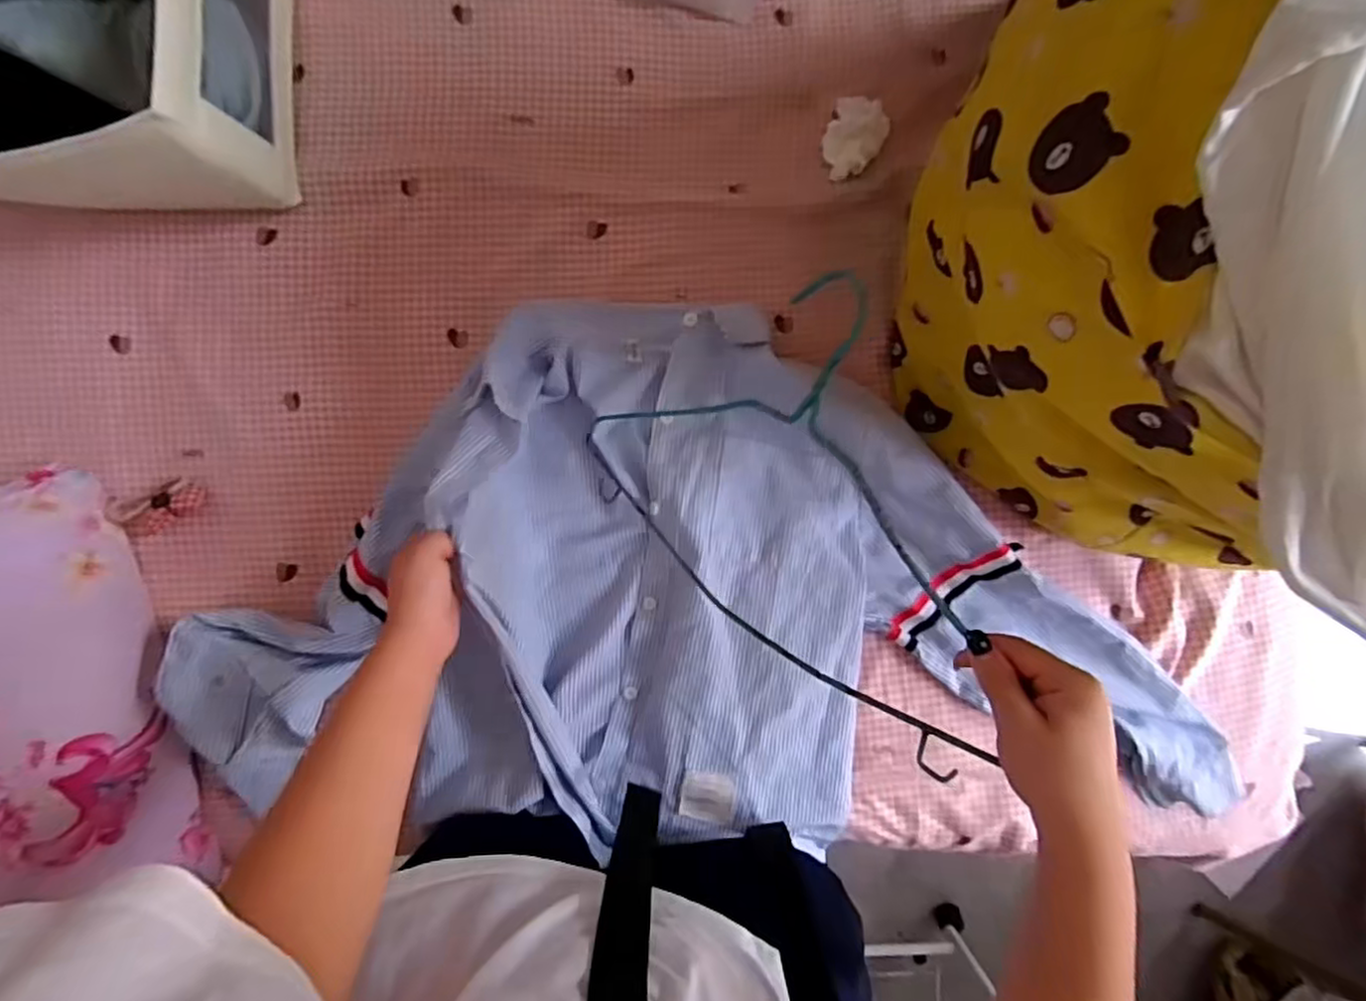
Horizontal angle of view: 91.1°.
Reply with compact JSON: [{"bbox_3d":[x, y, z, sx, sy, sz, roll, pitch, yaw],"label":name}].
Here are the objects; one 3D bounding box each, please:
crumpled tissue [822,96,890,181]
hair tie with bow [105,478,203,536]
[{"bbox_3d":[0.166,-0.350,0.648,0.054,0.026,0.076,22,88,-2],"label":"crumpled tissue"},{"bbox_3d":[-0.477,0.007,0.607,0.081,0.015,0.043,-18,90,-3],"label":"hair tie with bow"}]

